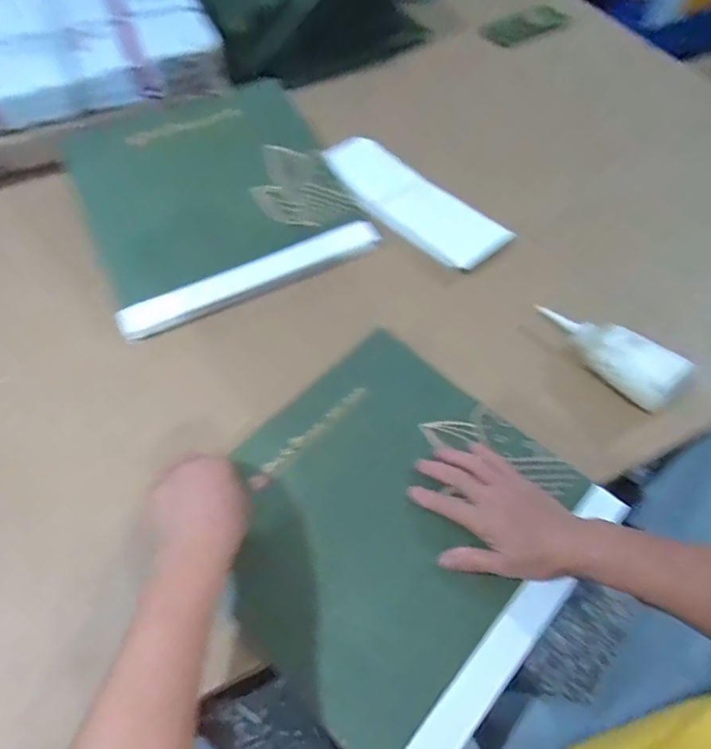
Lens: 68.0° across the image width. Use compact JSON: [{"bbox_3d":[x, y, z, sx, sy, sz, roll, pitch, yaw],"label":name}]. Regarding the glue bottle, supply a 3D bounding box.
[{"bbox_3d":[0.271,-0.030,0.577,0.046,0.053,0.171,-34,52,-19],"label":"glue bottle"}]

